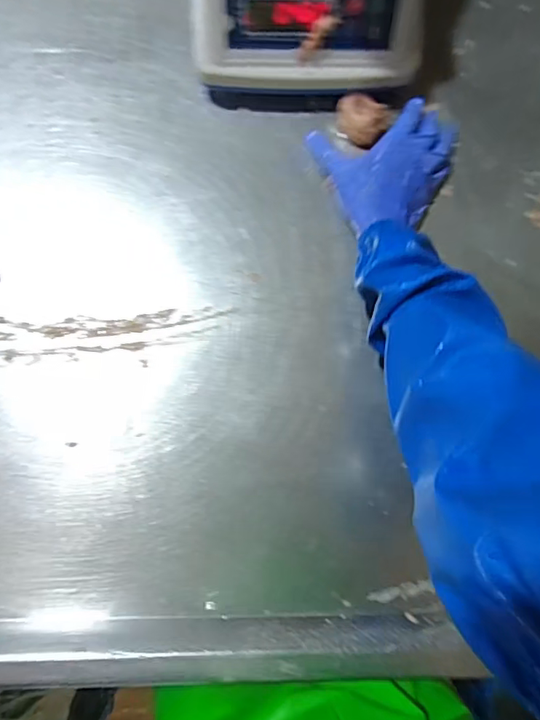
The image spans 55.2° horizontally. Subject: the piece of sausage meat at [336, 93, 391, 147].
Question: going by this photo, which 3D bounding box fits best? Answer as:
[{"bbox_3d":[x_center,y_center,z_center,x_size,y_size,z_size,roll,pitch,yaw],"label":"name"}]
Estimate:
[{"bbox_3d":[0.095,-0.255,0.543,0.056,0.021,0.042,40,82,5],"label":"piece of sausage meat"}]

